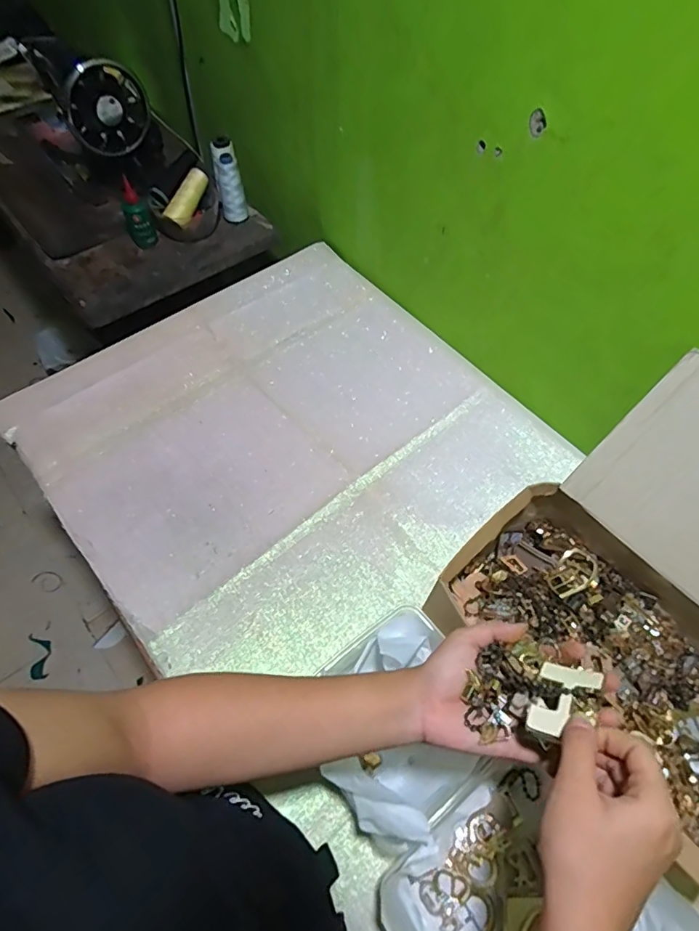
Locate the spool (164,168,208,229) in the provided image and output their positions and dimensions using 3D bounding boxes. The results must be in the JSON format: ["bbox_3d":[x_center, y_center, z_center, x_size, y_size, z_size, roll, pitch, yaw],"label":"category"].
[{"bbox_3d":[-0.288,-0.479,0.893,0.032,0.035,0.103,29,89,15],"label":"spool"}]

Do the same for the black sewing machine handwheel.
[{"bbox_3d":[-0.399,-0.589,0.831,0.047,0.128,0.127,31,63,16],"label":"black sewing machine handwheel"}]

